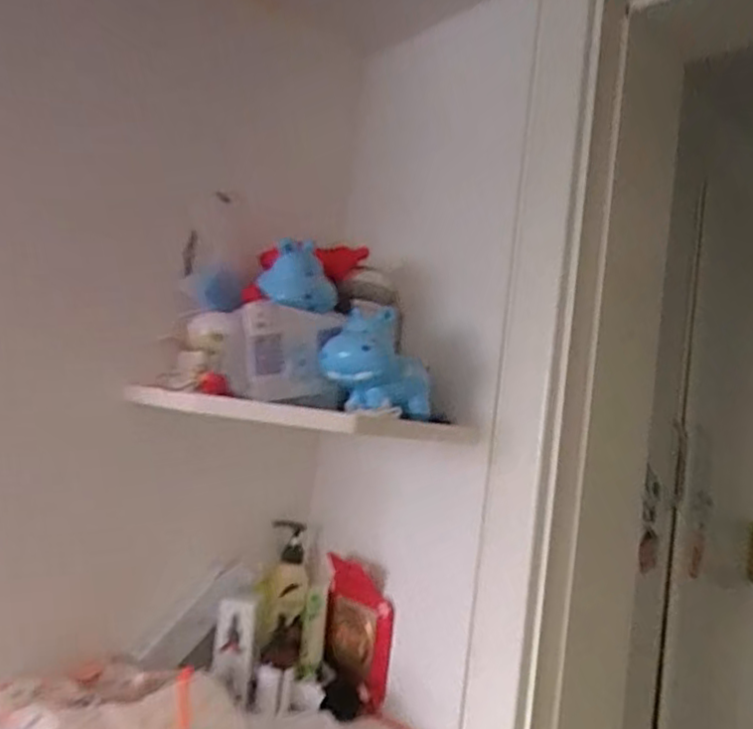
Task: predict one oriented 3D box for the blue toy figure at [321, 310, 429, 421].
[{"bbox_3d":[0.002,-0.006,0.730,0.101,0.109,0.073,5,-4,22],"label":"blue toy figure"}]

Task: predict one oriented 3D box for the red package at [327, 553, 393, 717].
[{"bbox_3d":[-0.024,0.336,0.868,0.031,0.153,0.112,10,-5,-43],"label":"red package"}]

